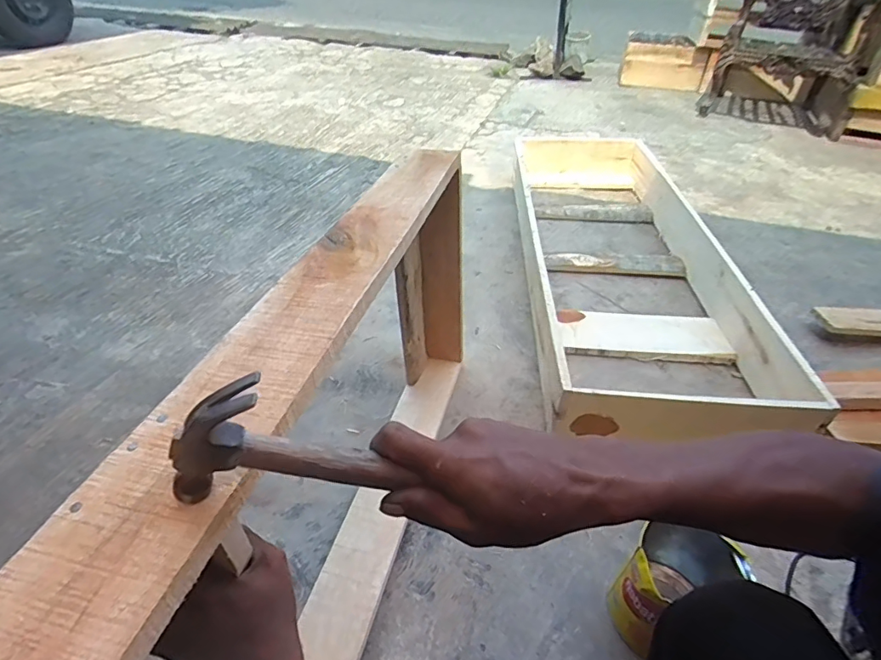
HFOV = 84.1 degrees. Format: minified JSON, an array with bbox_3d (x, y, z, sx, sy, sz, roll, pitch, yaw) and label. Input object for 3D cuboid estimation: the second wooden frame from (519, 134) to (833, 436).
[{"bbox_3d":[0.497,-0.250,1.433,0.486,0.187,1.436,4,40,1],"label":"second wooden frame"}]

